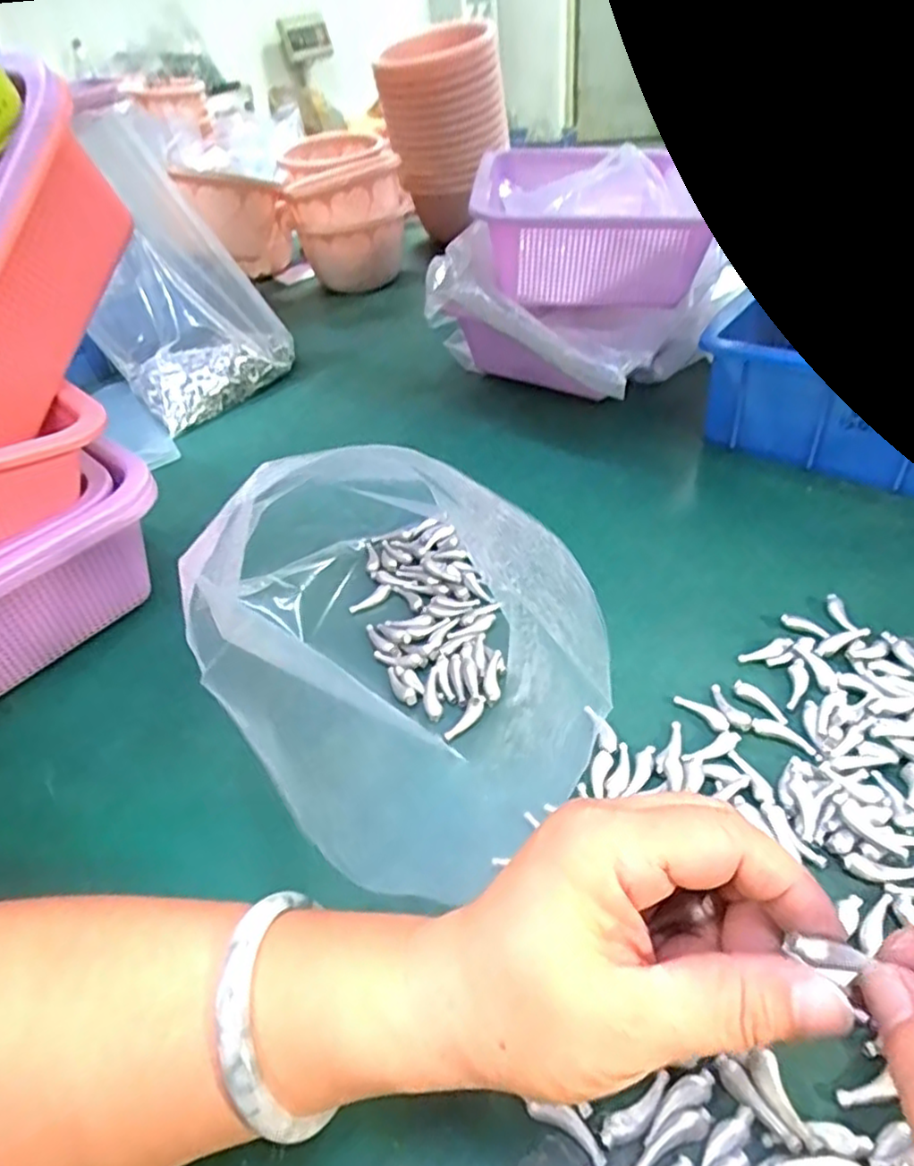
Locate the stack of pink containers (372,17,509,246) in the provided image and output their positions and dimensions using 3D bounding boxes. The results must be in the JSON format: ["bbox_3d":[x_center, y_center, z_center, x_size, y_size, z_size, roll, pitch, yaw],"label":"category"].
[{"bbox_3d":[-0.009,-0.560,0.884,0.149,0.244,0.162,2,42,11],"label":"stack of pink containers"}]

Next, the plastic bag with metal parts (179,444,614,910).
[{"bbox_3d":[-0.043,-0.003,0.342,0.154,0.132,0.238,-21,43,-15],"label":"plastic bag with metal parts"}]

